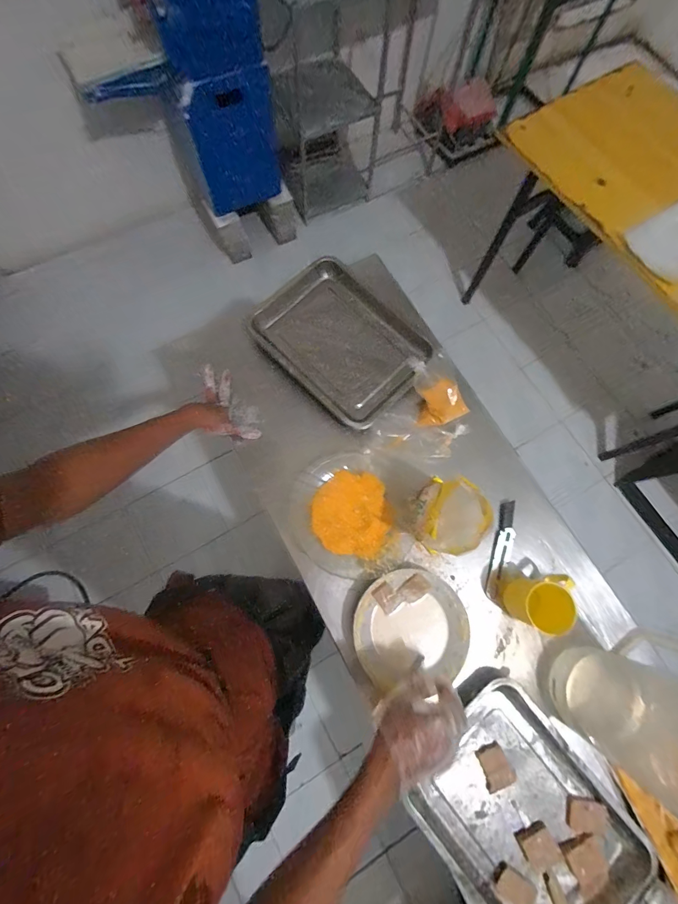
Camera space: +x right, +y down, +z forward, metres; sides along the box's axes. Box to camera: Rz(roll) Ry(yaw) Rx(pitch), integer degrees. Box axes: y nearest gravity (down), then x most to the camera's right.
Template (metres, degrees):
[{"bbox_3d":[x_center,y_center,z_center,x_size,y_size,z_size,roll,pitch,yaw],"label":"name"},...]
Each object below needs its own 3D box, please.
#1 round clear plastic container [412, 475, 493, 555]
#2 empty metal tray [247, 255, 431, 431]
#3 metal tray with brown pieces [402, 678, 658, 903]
[{"bbox_3d":[0.178,0.111,0.616,0.097,0.168,0.105,0,75,-2],"label":"round clear plastic container"},{"bbox_3d":[0.005,-0.238,0.771,0.347,0.032,0.263,43,78,9],"label":"empty metal tray"},{"bbox_3d":[0.292,0.575,0.569,0.264,0.032,0.342,-38,79,-11],"label":"metal tray with brown pieces"}]

